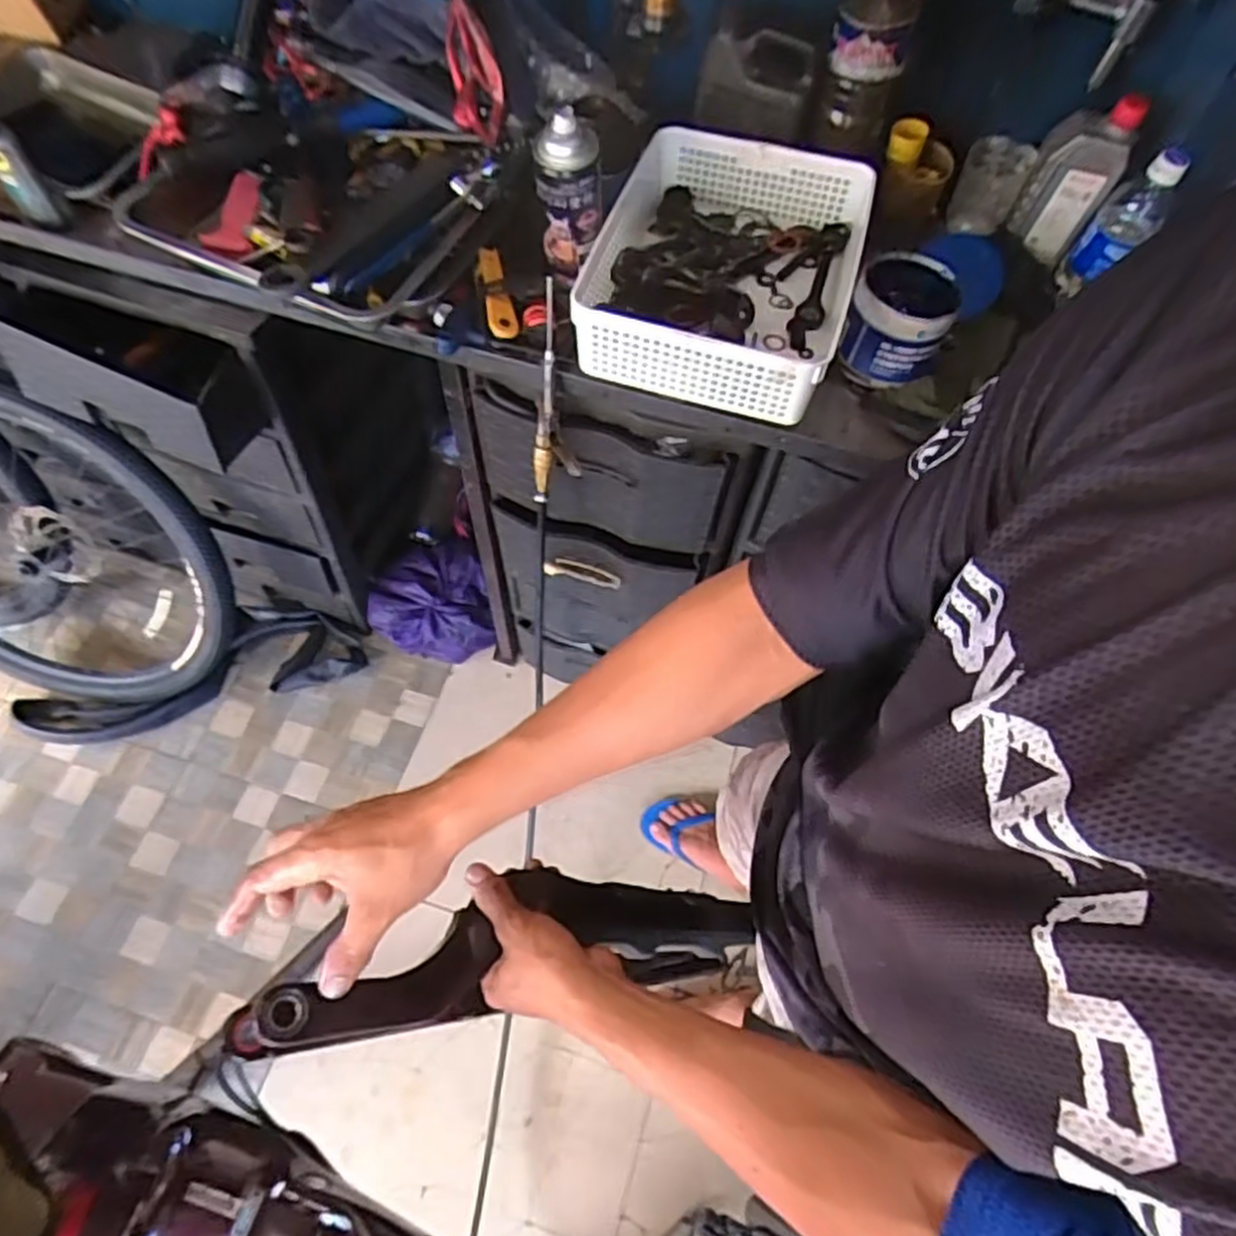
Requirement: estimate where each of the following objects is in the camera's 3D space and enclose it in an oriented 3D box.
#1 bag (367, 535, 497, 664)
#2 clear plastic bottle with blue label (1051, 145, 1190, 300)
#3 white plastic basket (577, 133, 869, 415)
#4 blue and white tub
[{"bbox_3d":[-0.380,-0.032,1.548,0.229,0.130,0.240,-9,64,-8],"label":"bag"},{"bbox_3d":[0.545,-0.425,0.823,0.045,0.156,0.059,-28,68,-16],"label":"clear plastic bottle with blue label"},{"bbox_3d":[0.113,-0.365,0.783,0.252,0.097,0.329,17,64,5],"label":"white plastic basket"},{"bbox_3d":[0.288,-0.309,0.775,0.094,0.091,0.103,1,63,-3],"label":"blue and white tub"}]

